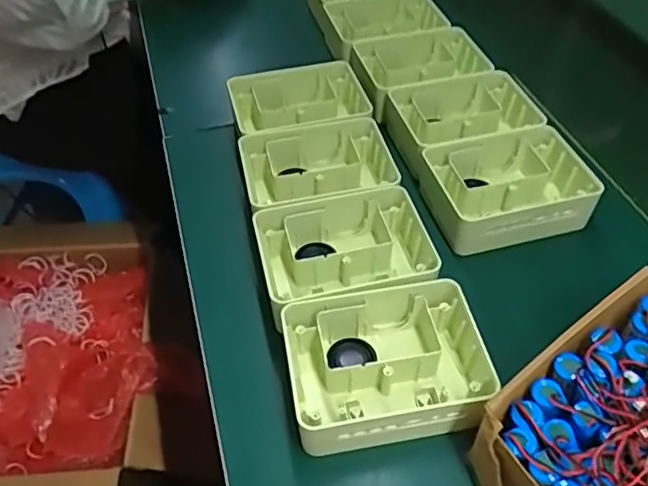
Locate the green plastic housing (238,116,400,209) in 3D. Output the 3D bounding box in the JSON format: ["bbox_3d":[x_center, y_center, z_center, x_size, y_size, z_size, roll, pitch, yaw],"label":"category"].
[{"bbox_3d":[-0.002,-0.064,0.587,0.149,0.057,0.108,-11,49,-11],"label":"green plastic housing"}]

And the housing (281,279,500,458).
[{"bbox_3d":[0.046,0.093,0.445,0.139,0.055,0.104,-7,48,-8],"label":"housing"}]

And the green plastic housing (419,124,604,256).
[{"bbox_3d":[0.171,-0.050,0.573,0.147,0.058,0.115,-9,48,-10],"label":"green plastic housing"}]

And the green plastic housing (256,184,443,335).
[{"bbox_3d":[0.018,0.016,0.516,0.140,0.058,0.114,-8,48,-8],"label":"green plastic housing"}]

